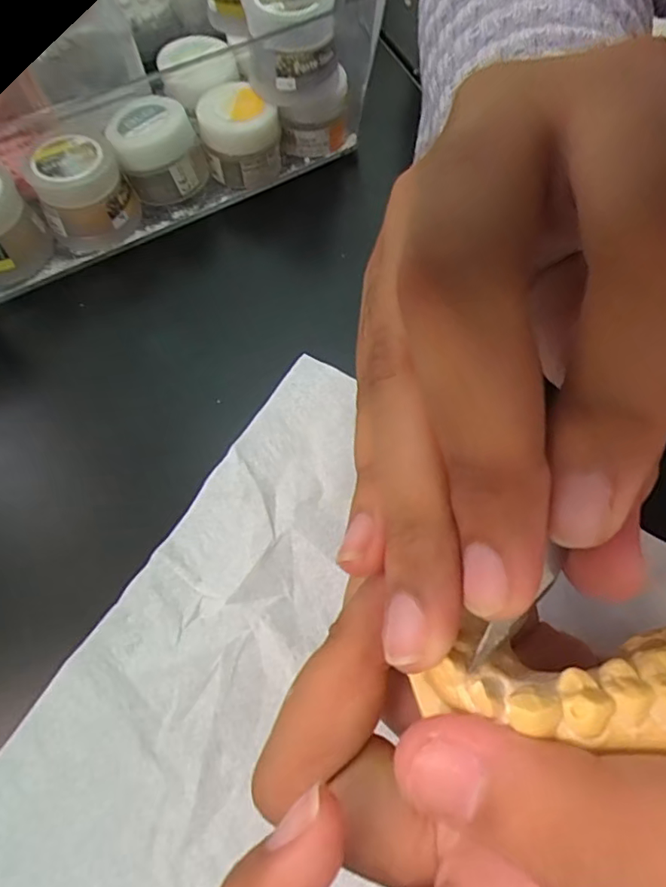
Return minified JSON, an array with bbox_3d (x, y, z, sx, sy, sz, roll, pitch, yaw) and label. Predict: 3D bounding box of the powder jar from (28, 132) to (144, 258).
[{"bbox_3d":[-0.093,-0.094,0.199,0.033,0.029,0.028,-27,68,-13],"label":"powder jar"}]

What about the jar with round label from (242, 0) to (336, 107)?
[{"bbox_3d":[-0.016,-0.151,0.195,0.032,0.030,0.031,-4,65,-3],"label":"jar with round label"}]

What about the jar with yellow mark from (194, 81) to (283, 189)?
[{"bbox_3d":[-0.038,-0.125,0.216,0.031,0.031,0.030,0,65,-1],"label":"jar with yellow mark"}]

